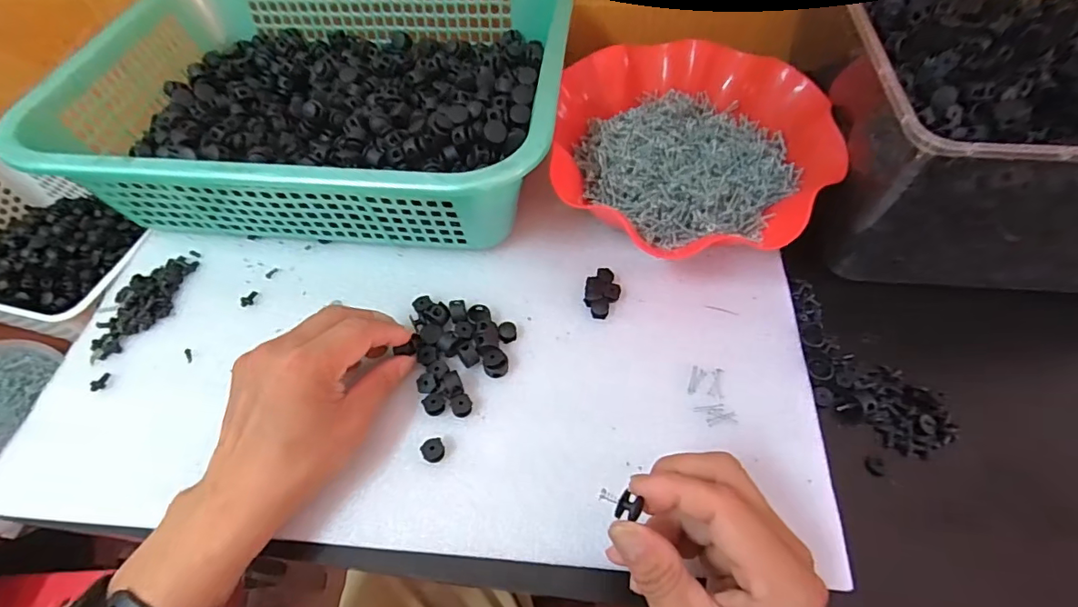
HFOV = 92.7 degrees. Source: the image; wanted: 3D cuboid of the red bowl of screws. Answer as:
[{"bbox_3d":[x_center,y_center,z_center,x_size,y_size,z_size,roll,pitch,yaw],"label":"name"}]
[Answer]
[{"bbox_3d":[0.118,-0.124,0.418,0.206,0.061,0.226,2,58,4],"label":"red bowl of screws"}]

